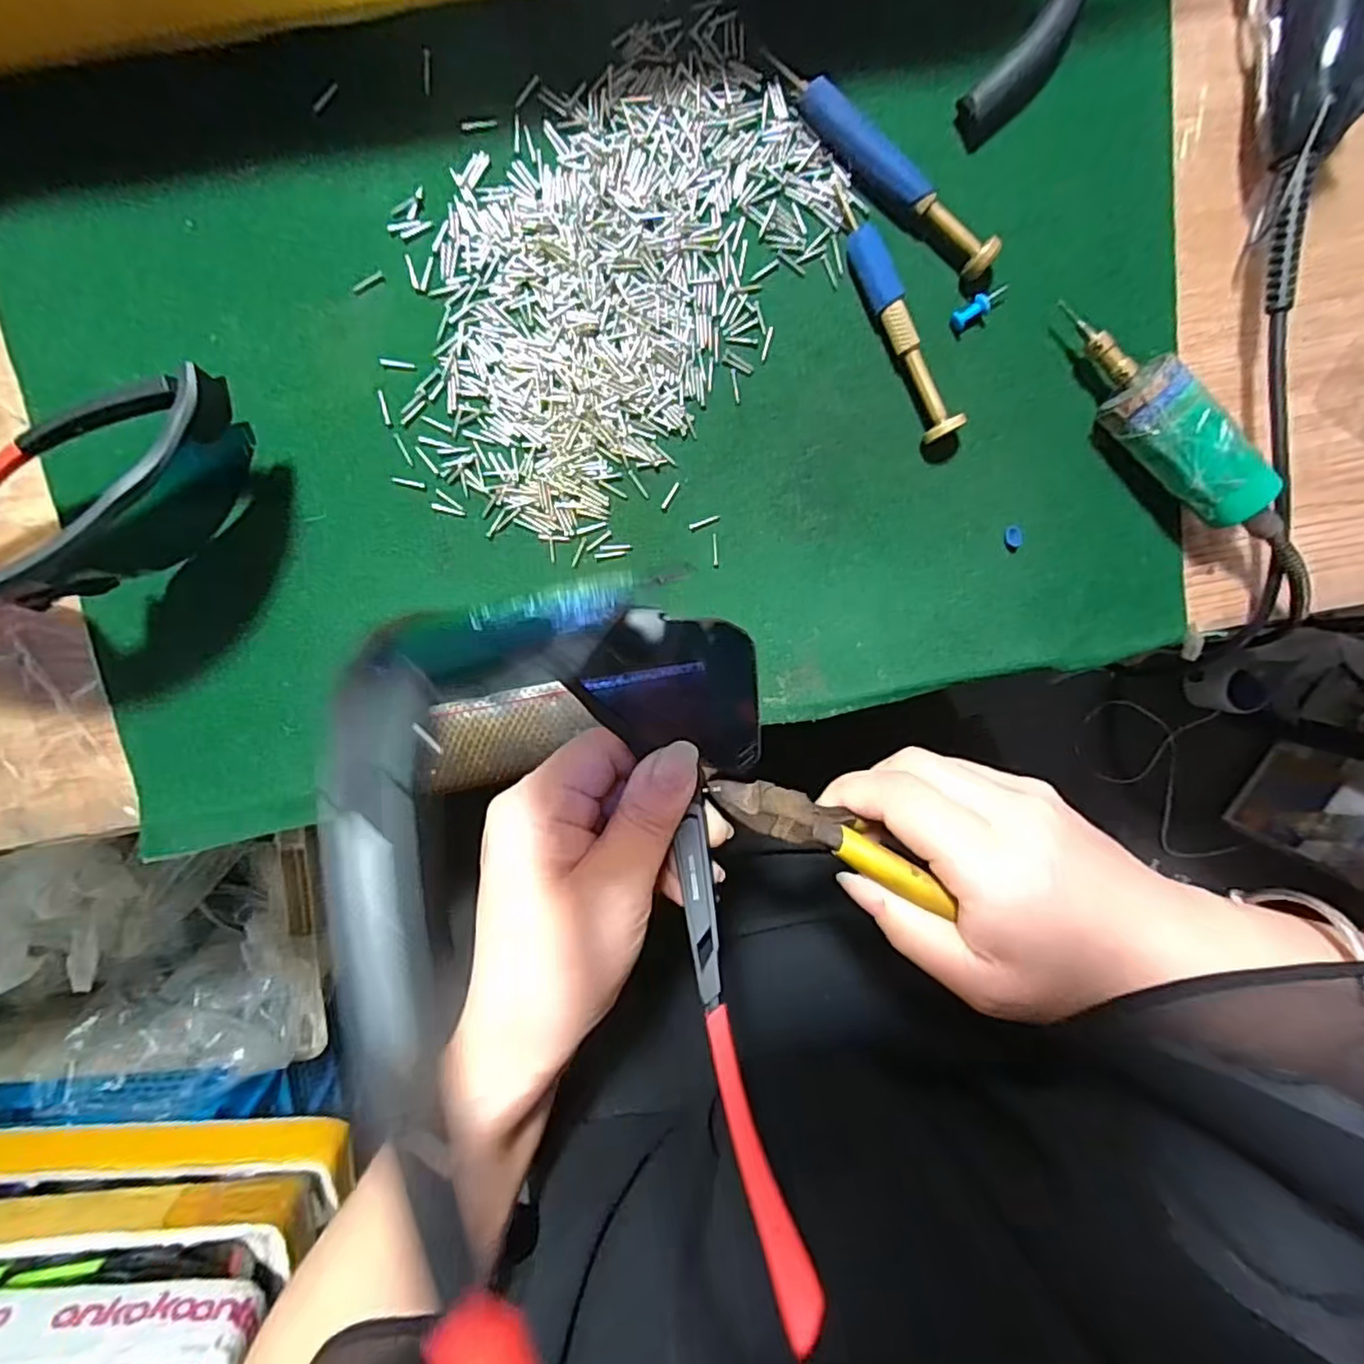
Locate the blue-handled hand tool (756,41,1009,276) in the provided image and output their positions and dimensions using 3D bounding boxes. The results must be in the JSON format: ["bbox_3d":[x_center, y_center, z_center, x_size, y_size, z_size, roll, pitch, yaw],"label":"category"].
[{"bbox_3d":[0.070,-0.182,0.232,0.102,0.013,0.010,36,95,-9],"label":"blue-handled hand tool"}]

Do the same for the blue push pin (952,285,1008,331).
[{"bbox_3d":[0.112,-0.141,0.245,0.024,0.007,0.007,-34,100,2],"label":"blue push pin"}]

